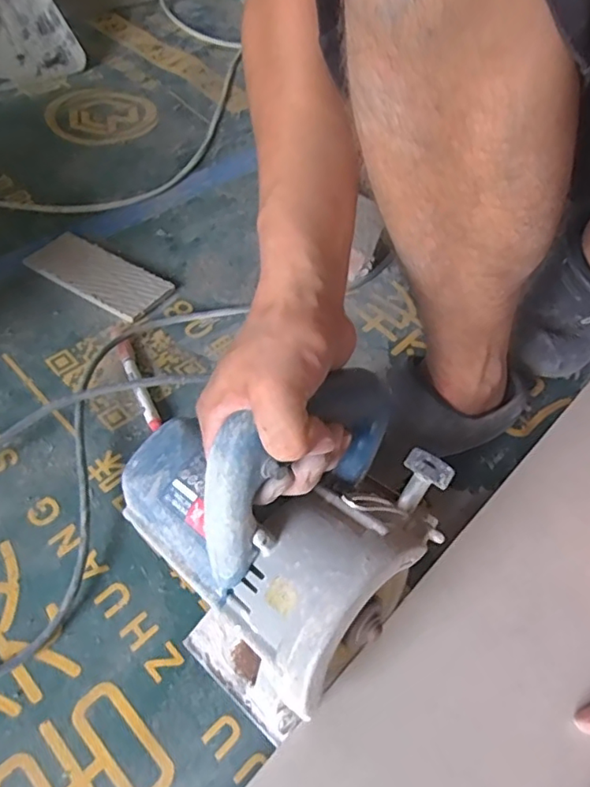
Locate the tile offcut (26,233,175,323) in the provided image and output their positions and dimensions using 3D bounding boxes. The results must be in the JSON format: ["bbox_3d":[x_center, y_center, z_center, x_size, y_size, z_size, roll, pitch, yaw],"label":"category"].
[{"bbox_3d":[-0.221,-0.135,0.644,0.161,0.008,0.074,27,54,14],"label":"tile offcut"}]

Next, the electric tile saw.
[{"bbox_3d":[-0.018,0.066,0.366,0.189,0.177,0.162,39,58,23],"label":"electric tile saw"}]

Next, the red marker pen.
[{"bbox_3d":[-0.158,-0.022,0.557,0.015,0.016,0.143,-17,57,-19],"label":"red marker pen"}]

